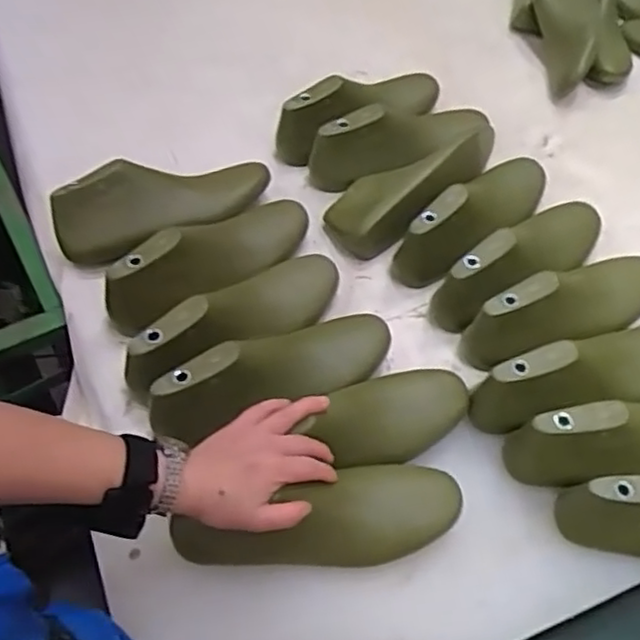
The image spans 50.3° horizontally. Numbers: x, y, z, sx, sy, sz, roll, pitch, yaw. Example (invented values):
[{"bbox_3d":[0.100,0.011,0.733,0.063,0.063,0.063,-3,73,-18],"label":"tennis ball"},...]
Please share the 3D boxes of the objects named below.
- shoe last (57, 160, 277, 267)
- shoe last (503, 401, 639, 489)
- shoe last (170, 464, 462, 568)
[{"bbox_3d":[-0.173,-0.135,0.783,0.253,0.080,0.086,-25,60,-20],"label":"shoe last"},{"bbox_3d":[0.308,0.115,0.652,0.250,0.092,0.071,-6,55,-8],"label":"shoe last"},{"bbox_3d":[0.002,0.175,0.595,0.248,0.071,0.080,-8,58,-12],"label":"shoe last"}]

